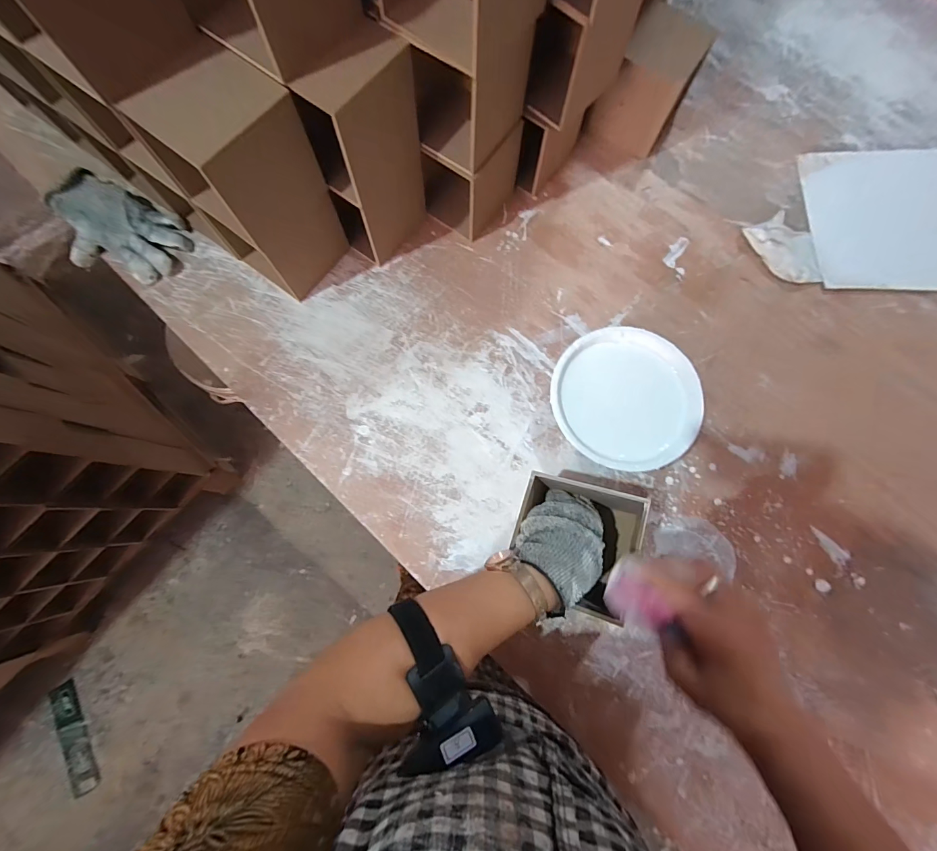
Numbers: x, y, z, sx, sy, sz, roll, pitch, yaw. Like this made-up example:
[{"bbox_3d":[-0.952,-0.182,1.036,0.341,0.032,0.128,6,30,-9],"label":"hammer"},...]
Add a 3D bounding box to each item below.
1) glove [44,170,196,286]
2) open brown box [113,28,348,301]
[{"bbox_3d":[-0.480,-0.265,0.546,0.182,0.046,0.120,26,78,6],"label":"glove"},{"bbox_3d":[-0.237,-0.264,0.457,0.111,0.224,0.109,36,79,8],"label":"open brown box"}]

